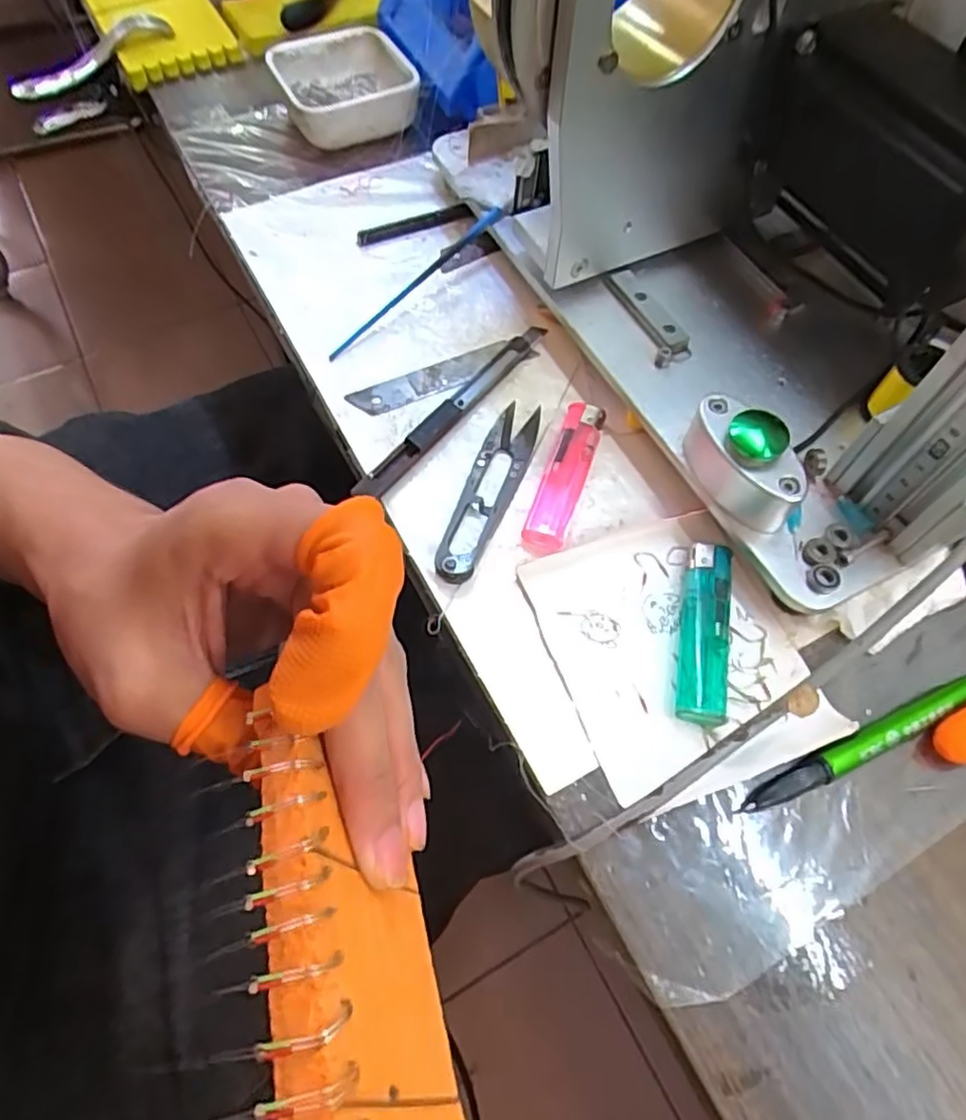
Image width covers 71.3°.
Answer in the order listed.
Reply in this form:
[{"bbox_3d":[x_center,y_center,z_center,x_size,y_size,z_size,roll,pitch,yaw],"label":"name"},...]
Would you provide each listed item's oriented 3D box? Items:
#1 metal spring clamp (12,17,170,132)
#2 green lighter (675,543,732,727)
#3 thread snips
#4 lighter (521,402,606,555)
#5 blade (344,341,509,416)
[{"bbox_3d":[-0.286,-0.362,0.502,0.124,0.047,0.050,-38,68,-19],"label":"metal spring clamp"},{"bbox_3d":[0.092,0.029,0.276,0.020,0.009,0.077,10,62,5],"label":"green lighter"},{"bbox_3d":[0.003,-0.035,0.306,0.022,0.011,0.099,19,63,9],"label":"thread snips"},{"bbox_3d":[0.037,-0.038,0.311,0.019,0.008,0.080,18,63,9],"label":"lighter"},{"bbox_3d":[-0.025,-0.091,0.341,0.083,0.006,0.020,-24,61,-11],"label":"blade"}]

